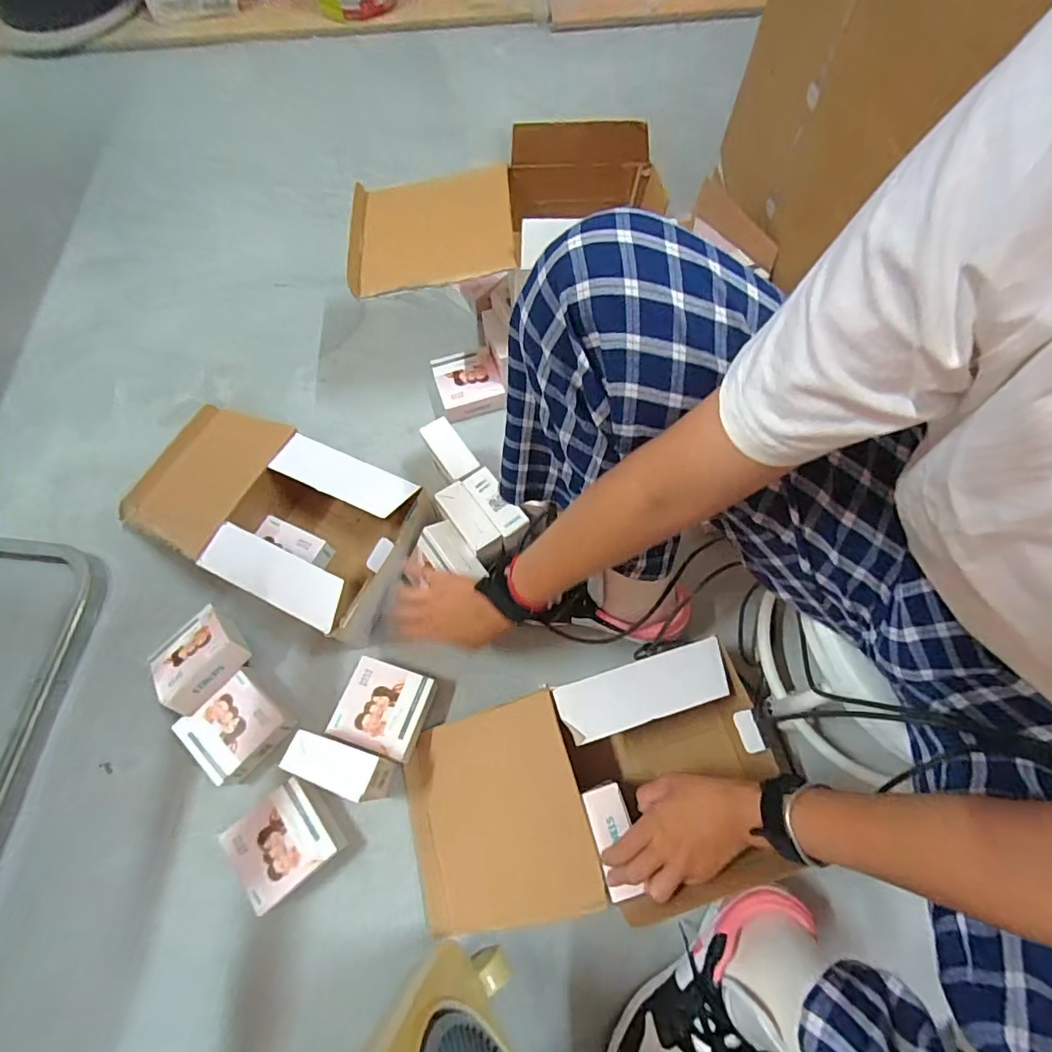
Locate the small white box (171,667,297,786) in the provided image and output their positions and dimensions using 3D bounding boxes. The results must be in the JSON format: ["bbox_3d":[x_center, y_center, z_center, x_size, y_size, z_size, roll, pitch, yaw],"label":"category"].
[{"bbox_3d":[-0.343,0.240,0.615,0.096,0.042,0.094,39,73,16],"label":"small white box"}]

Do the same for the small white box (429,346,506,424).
[{"bbox_3d":[-0.093,-0.221,0.802,0.103,0.045,0.102,-17,68,-6],"label":"small white box"}]

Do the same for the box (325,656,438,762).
[{"bbox_3d":[-0.167,0.215,0.615,0.101,0.042,0.094,17,68,8],"label":"box"}]

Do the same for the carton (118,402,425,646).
[{"bbox_3d":[-0.342,-0.024,0.683,0.394,0.113,0.198,25,70,11],"label":"carton"}]

